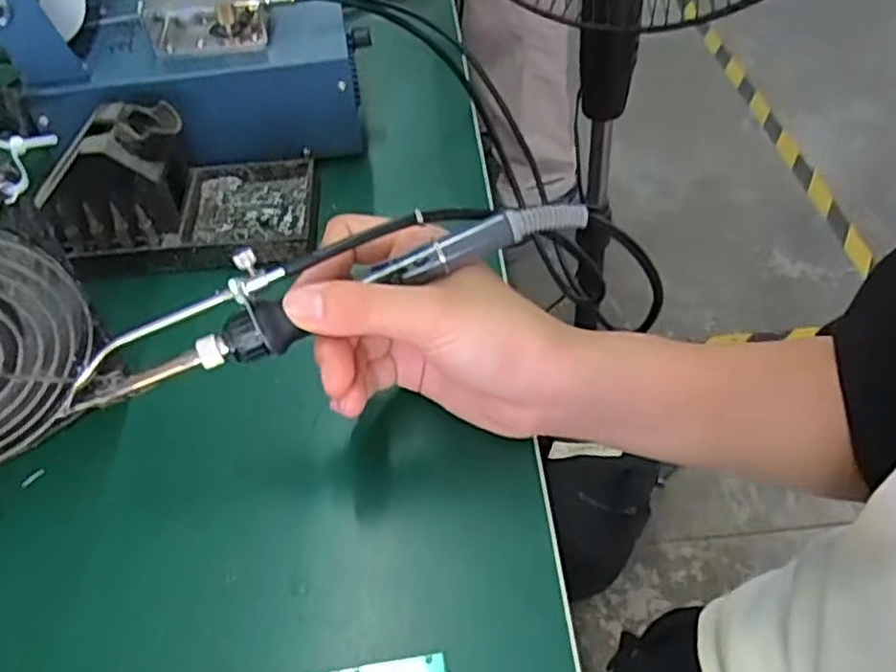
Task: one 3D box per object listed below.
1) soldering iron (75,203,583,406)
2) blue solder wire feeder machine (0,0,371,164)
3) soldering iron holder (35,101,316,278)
[{"bbox_3d":[-0.047,-0.021,0.283,0.207,0.033,0.021,-20,49,-5],"label":"soldering iron"},{"bbox_3d":[-0.153,-0.176,0.438,0.204,0.125,0.119,-3,47,1],"label":"blue solder wire feeder machine"},{"bbox_3d":[-0.142,-0.086,0.400,0.128,0.067,0.083,-8,48,-4],"label":"soldering iron holder"}]

